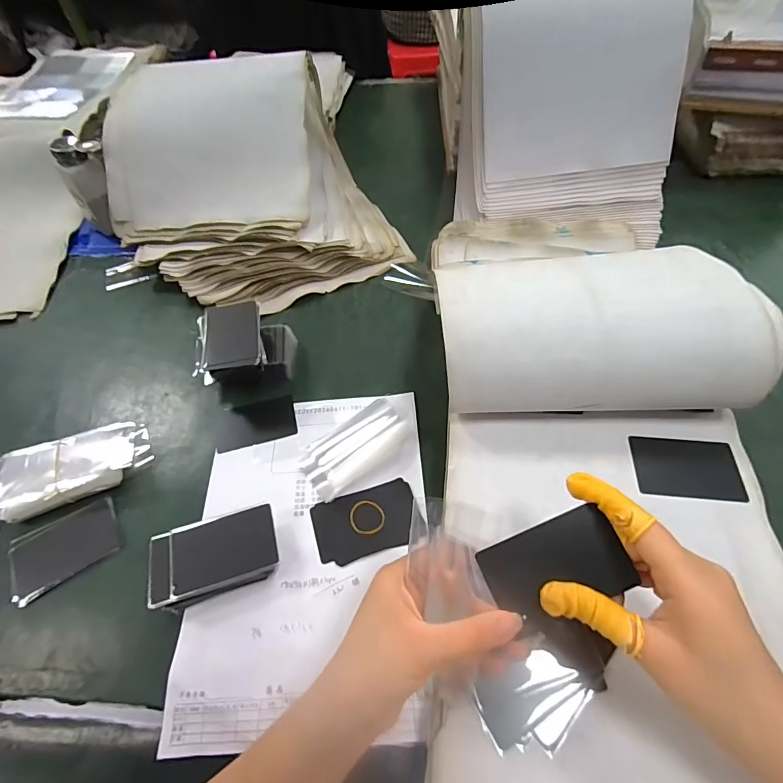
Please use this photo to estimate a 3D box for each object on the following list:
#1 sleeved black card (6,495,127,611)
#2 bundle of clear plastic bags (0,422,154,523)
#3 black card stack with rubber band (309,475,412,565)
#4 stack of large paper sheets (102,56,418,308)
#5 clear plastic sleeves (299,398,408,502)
[{"bbox_3d":[-0.301,0.143,0.394,0.095,0.004,0.062,-30,59,-15],"label":"sleeved black card"},{"bbox_3d":[-0.316,0.074,0.426,0.129,0.030,0.067,-22,57,-10],"label":"bundle of clear plastic bags"},{"bbox_3d":[-0.024,0.118,0.392,0.093,0.004,0.060,-16,56,-6],"label":"black card stack with rubber band"},{"bbox_3d":[-0.204,-0.293,0.588,0.367,0.177,0.342,-21,57,-9],"label":"stack of large paper sheets"},{"bbox_3d":[-0.036,0.054,0.437,0.118,0.007,0.063,-38,61,-19],"label":"clear plastic sleeves"}]

